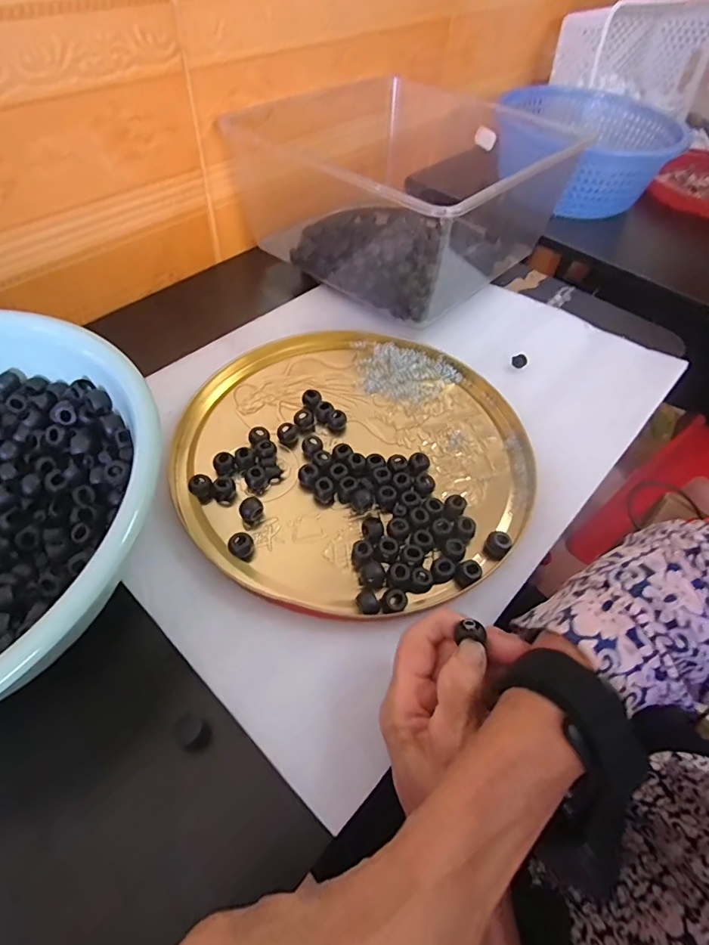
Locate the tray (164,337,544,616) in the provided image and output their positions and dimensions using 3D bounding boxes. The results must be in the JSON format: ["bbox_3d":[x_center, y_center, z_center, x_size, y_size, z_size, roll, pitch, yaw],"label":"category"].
[{"bbox_3d":[-0.001,-0.023,0.401,0.277,0.015,0.284,3,55,-4],"label":"tray"}]

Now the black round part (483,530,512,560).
[{"bbox_3d":[0.106,0.054,0.358,0.017,0.015,0.017,3,55,-4],"label":"black round part"}]

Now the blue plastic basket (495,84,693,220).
[{"bbox_3d":[0.343,-0.496,0.753,0.245,0.114,0.261,11,54,4],"label":"blue plastic basket"}]

